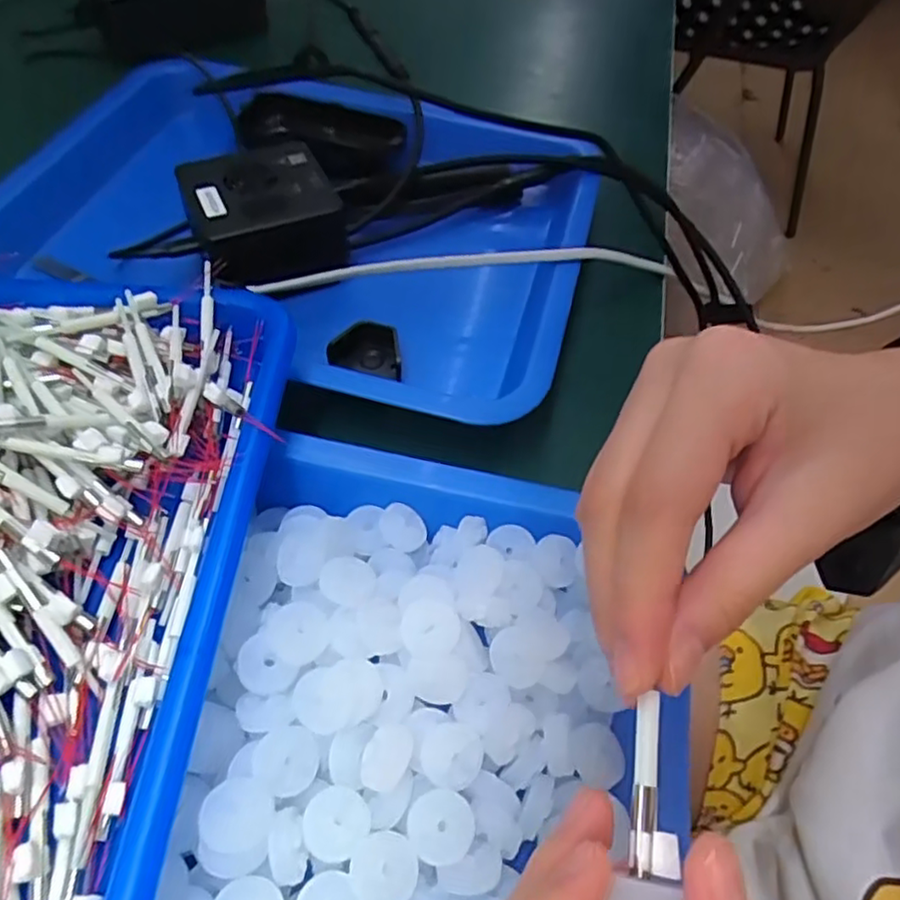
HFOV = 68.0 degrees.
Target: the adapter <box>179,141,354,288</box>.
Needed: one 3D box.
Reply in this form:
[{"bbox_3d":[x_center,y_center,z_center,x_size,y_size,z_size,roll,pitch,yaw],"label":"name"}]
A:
[{"bbox_3d":[-0.101,-0.127,0.363,0.076,0.035,0.081,-22,59,-20],"label":"adapter"}]

